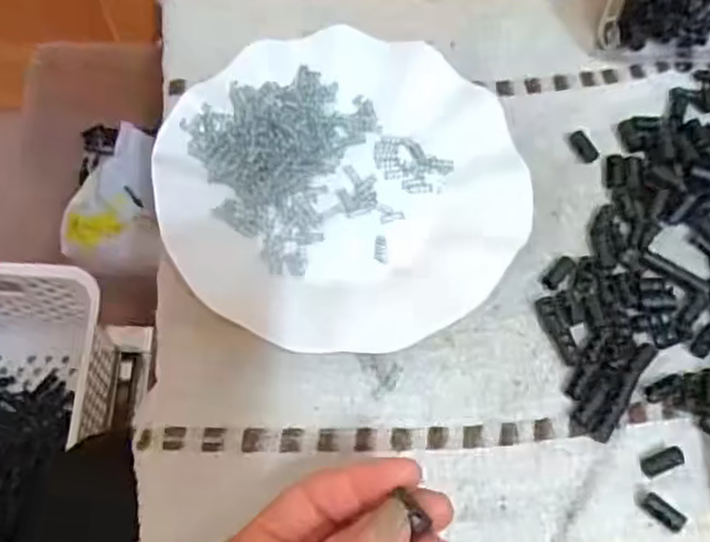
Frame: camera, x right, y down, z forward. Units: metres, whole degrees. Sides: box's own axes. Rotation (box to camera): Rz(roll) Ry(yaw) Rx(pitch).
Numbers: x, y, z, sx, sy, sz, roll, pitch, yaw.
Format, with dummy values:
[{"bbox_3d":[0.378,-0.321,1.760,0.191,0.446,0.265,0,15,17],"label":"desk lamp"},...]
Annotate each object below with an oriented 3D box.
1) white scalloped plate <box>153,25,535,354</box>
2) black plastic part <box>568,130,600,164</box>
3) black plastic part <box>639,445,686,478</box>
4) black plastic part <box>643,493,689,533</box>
[{"bbox_3d":[-0.005,-0.044,0.382,0.178,0.023,0.179,1,67,-3],"label":"white scalloped plate"},{"bbox_3d":[0.128,-0.070,0.408,0.010,0.004,0.021,-22,69,-11],"label":"black plastic part"},{"bbox_3d":[0.144,0.088,0.339,0.021,0.004,0.009,-19,68,-10],"label":"black plastic part"},{"bbox_3d":[0.139,0.109,0.328,0.019,0.005,0.009,43,71,15],"label":"black plastic part"}]

